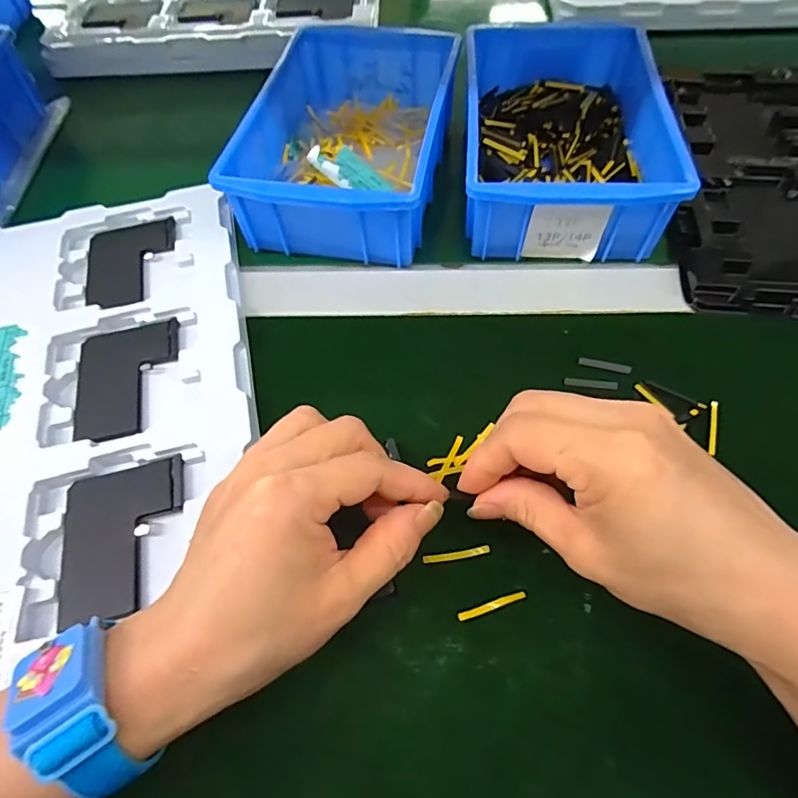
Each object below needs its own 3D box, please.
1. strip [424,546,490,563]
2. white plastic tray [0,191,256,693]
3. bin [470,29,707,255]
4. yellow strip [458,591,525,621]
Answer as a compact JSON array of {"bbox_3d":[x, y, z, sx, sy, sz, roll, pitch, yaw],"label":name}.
[{"bbox_3d":[0.028,0.076,0.253,0.033,0.004,0.004,-8,60,-1],"label":"strip"},{"bbox_3d":[-0.228,0.006,0.302,0.274,0.017,0.309,-13,60,-5],"label":"white plastic tray"},{"bbox_3d":[0.118,-0.195,0.379,0.127,0.061,0.198,2,60,4],"label":"bin"},{"bbox_3d":[0.043,0.097,0.241,0.033,0.004,0.004,-18,60,-7],"label":"yellow strip"}]

